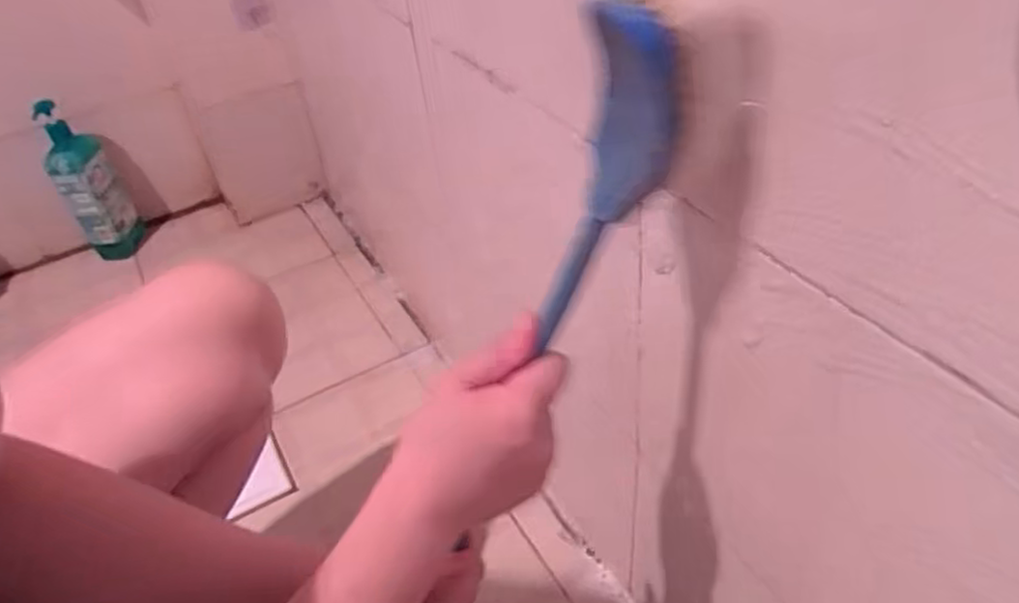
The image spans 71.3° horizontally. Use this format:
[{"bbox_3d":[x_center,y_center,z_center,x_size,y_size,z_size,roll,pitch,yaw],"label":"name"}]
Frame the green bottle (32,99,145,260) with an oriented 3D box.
[{"bbox_3d":[-0.695,-0.192,1.181,0.092,0.262,0.081,-31,46,-25],"label":"green bottle"}]

